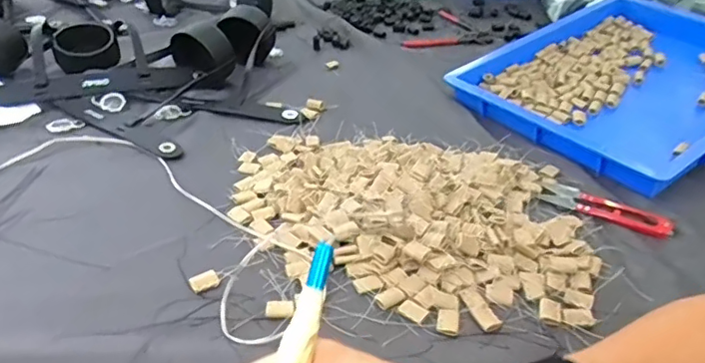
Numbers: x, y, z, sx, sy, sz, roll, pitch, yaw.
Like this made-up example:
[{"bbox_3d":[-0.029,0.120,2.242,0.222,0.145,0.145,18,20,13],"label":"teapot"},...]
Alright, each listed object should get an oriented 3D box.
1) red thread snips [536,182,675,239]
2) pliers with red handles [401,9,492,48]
[{"bbox_3d":[0.230,0.023,0.513,0.111,0.004,0.033,22,38,25],"label":"red thread snips"},{"bbox_3d":[0.165,-0.235,0.907,0.115,0.018,0.158,21,39,24],"label":"pliers with red handles"}]

